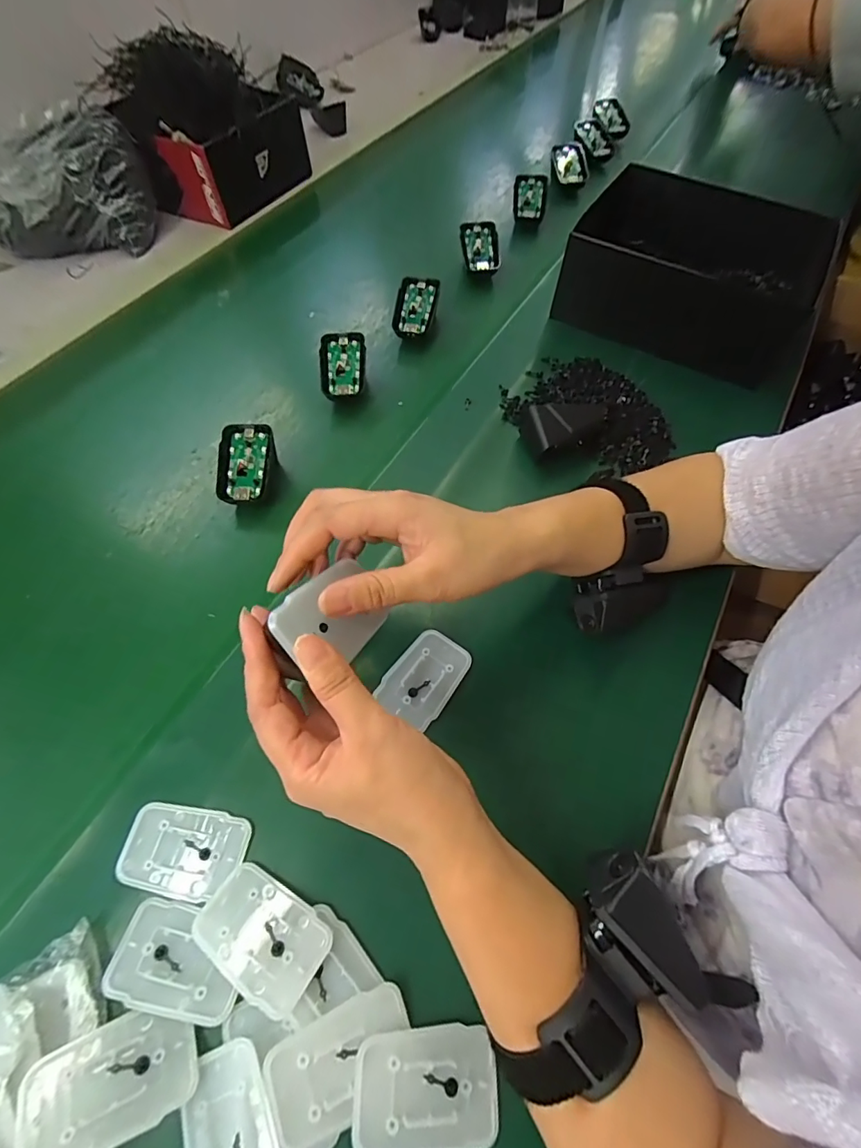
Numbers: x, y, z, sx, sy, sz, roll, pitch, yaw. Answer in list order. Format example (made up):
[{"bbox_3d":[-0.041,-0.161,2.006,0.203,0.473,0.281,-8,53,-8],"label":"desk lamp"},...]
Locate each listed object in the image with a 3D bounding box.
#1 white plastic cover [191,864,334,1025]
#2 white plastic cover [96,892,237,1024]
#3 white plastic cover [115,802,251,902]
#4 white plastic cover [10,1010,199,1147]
[{"bbox_3d":[-0.091,0.194,0.263,0.069,0.011,0.045,27,63,16],"label":"white plastic cover"},{"bbox_3d":[-0.132,0.203,0.257,0.068,0.006,0.043,13,60,9],"label":"white plastic cover"},{"bbox_3d":[-0.144,0.161,0.285,0.068,0.004,0.044,7,59,5],"label":"white plastic cover"},{"bbox_3d":[-0.148,0.235,0.225,0.070,0.005,0.043,-4,44,-27],"label":"white plastic cover"}]

